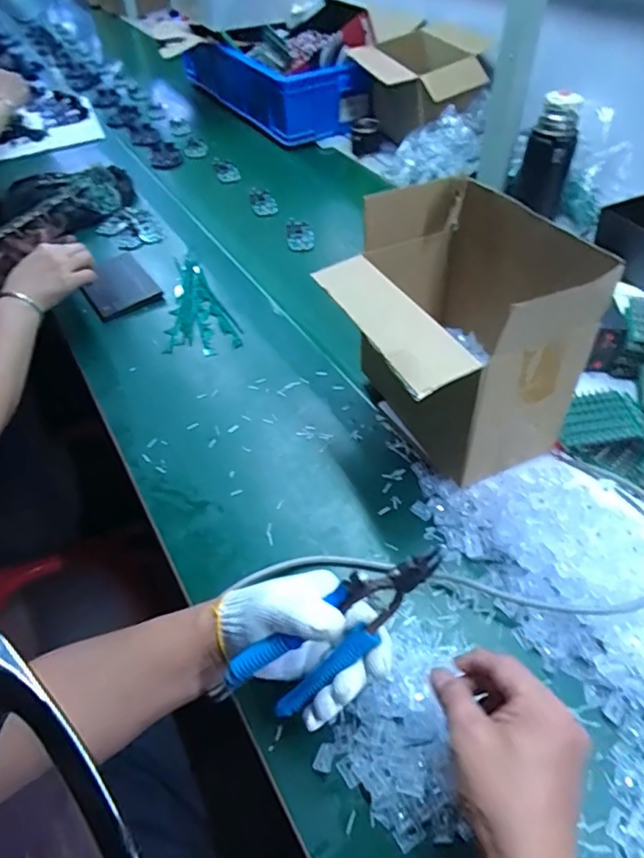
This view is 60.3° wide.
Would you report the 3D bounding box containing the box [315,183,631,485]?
[{"bbox_3d":[0.129,-0.095,0.596,0.205,0.233,0.237,-19,50,-14],"label":"box"}]

